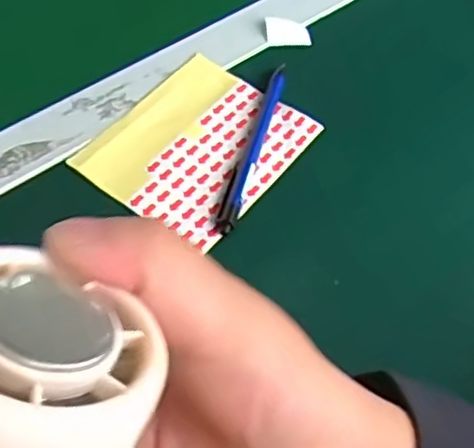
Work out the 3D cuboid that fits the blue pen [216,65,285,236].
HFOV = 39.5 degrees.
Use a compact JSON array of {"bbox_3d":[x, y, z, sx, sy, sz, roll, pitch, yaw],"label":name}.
[{"bbox_3d":[0.011,-0.048,0.393,0.011,0.008,0.131,15,57,7],"label":"blue pen"}]

